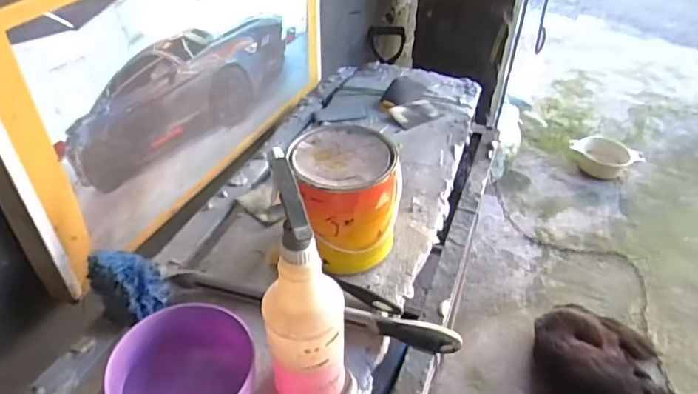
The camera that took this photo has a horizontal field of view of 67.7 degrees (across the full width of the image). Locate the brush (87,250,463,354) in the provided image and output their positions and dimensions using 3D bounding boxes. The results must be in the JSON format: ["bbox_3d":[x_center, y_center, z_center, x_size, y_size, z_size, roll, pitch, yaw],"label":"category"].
[{"bbox_3d":[-0.102,0.136,0.696,0.492,0.062,0.080,5,40,4],"label":"brush"}]

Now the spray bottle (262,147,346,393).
[{"bbox_3d":[-0.043,0.107,0.538,0.090,0.307,0.086,1,40,-1],"label":"spray bottle"}]

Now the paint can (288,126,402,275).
[{"bbox_3d":[-0.009,0.004,0.777,0.145,0.168,0.146,1,40,-1],"label":"paint can"}]

